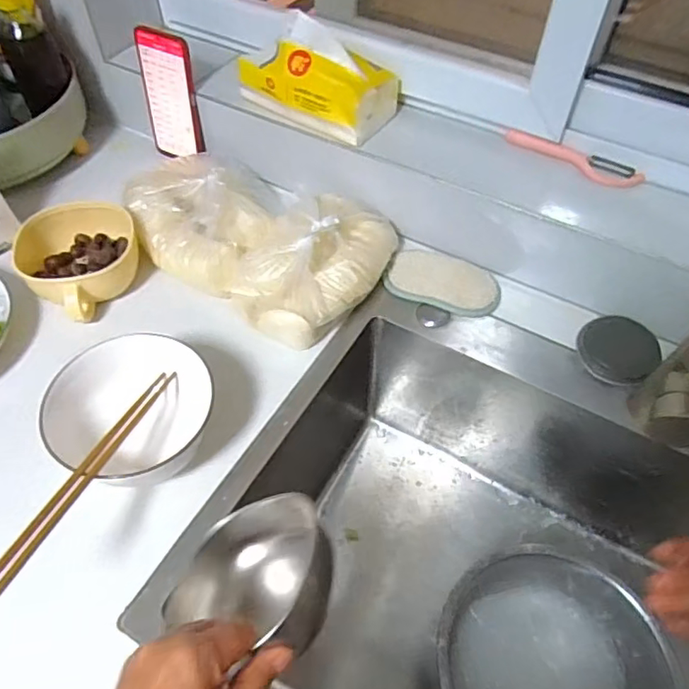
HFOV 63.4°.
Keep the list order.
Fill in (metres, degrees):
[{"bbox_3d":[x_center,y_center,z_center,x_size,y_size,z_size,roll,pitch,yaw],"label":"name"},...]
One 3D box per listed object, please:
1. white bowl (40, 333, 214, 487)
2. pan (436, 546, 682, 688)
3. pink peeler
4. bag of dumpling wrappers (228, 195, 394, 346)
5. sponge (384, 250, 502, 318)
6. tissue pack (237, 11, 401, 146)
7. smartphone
[{"bbox_3d":[-0.198,0.053,0.517,0.122,0.060,0.132,1,53,-1],"label":"white bowl"},{"bbox_3d":[0.213,0.330,0.563,0.234,0.070,0.221,1,53,-1],"label":"pan"},{"bbox_3d":[0.253,-0.207,0.615,0.149,0.016,0.043,21,55,14],"label":"pink peeler"},{"bbox_3d":[-0.033,-0.101,0.621,0.136,0.062,0.208,35,60,22],"label":"bag of dumpling wrappers"},{"bbox_3d":[0.114,-0.072,0.649,0.130,0.011,0.067,18,74,13],"label":"sponge"},{"bbox_3d":[-0.035,-0.319,0.659,0.180,0.078,0.094,26,57,17],"label":"tissue pack"},{"bbox_3d":[-0.226,-0.321,0.725,0.079,0.160,0.013,19,46,17],"label":"smartphone"}]

